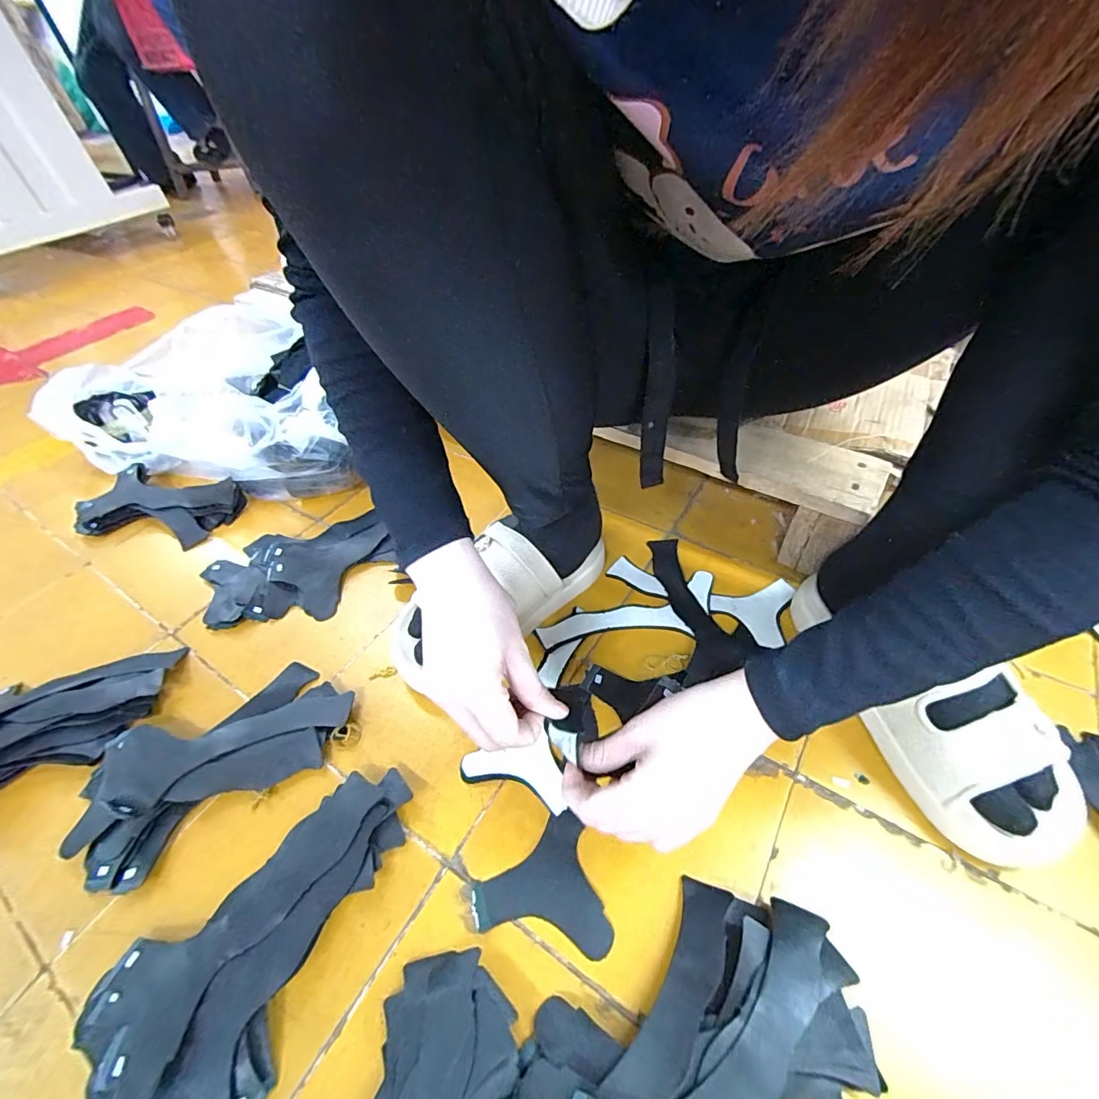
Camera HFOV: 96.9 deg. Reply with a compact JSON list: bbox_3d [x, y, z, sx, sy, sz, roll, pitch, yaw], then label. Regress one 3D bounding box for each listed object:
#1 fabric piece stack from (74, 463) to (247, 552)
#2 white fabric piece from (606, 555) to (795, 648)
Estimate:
[{"bbox_3d":[-0.517,-0.056,0.646,0.191,0.033,0.104,9,50,13],"label":"fabric piece stack"},{"bbox_3d":[0.159,0.041,0.531,0.185,0.009,0.083,20,54,21],"label":"white fabric piece"}]

